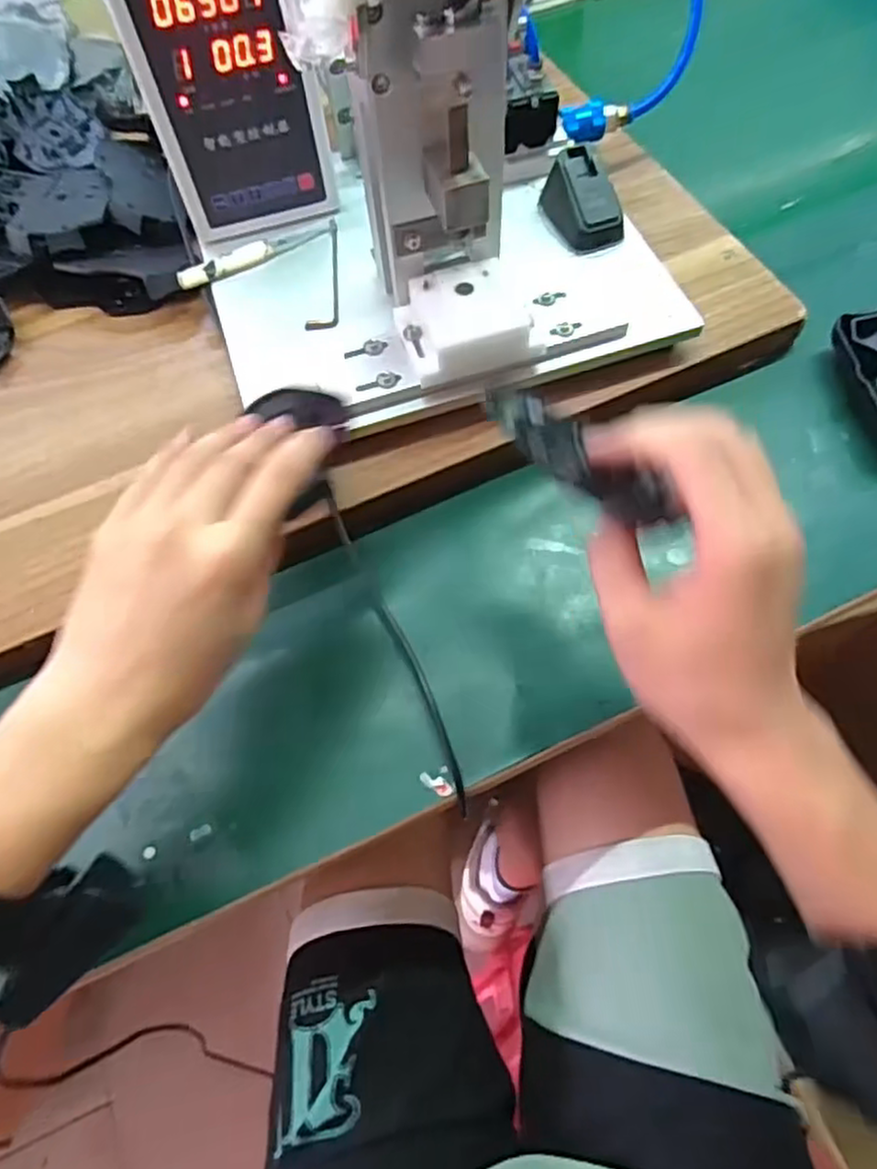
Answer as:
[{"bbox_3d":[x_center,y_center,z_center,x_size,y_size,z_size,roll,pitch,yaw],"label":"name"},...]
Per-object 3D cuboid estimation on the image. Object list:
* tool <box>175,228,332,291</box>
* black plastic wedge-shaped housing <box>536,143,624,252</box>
[{"bbox_3d":[-0.133,-0.240,0.506,0.114,0.008,0.018,-28,66,-11],"label":"tool"},{"bbox_3d":[0.102,-0.270,0.495,0.036,0.034,0.062,-27,66,-10],"label":"black plastic wedge-shaped housing"}]

